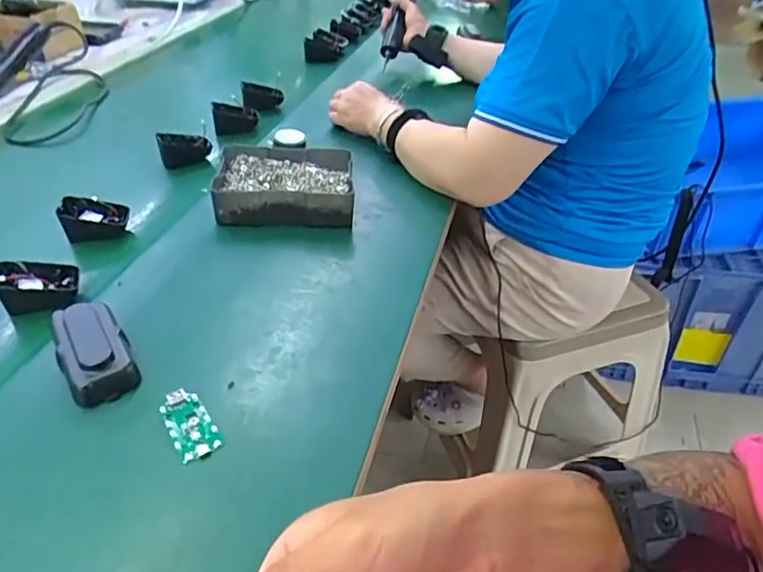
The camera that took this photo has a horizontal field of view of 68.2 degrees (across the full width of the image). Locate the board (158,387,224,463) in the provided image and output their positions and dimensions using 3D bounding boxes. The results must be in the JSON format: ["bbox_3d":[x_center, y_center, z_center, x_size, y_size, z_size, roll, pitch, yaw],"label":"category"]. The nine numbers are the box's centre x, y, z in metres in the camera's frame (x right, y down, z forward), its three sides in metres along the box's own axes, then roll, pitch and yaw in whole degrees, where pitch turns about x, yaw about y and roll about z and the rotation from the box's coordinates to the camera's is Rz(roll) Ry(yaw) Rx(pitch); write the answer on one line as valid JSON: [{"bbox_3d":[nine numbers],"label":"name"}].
[{"bbox_3d":[-0.147,0.104,0.430,0.033,0.006,0.065,-22,44,-26],"label":"board"}]

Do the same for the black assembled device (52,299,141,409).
[{"bbox_3d":[-0.239,0.051,0.467,0.051,0.023,0.108,-21,44,-25],"label":"black assembled device"}]

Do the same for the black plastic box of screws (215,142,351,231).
[{"bbox_3d":[-0.115,-0.122,0.679,0.158,0.043,0.125,-2,39,-4],"label":"black plastic box of screws"}]

